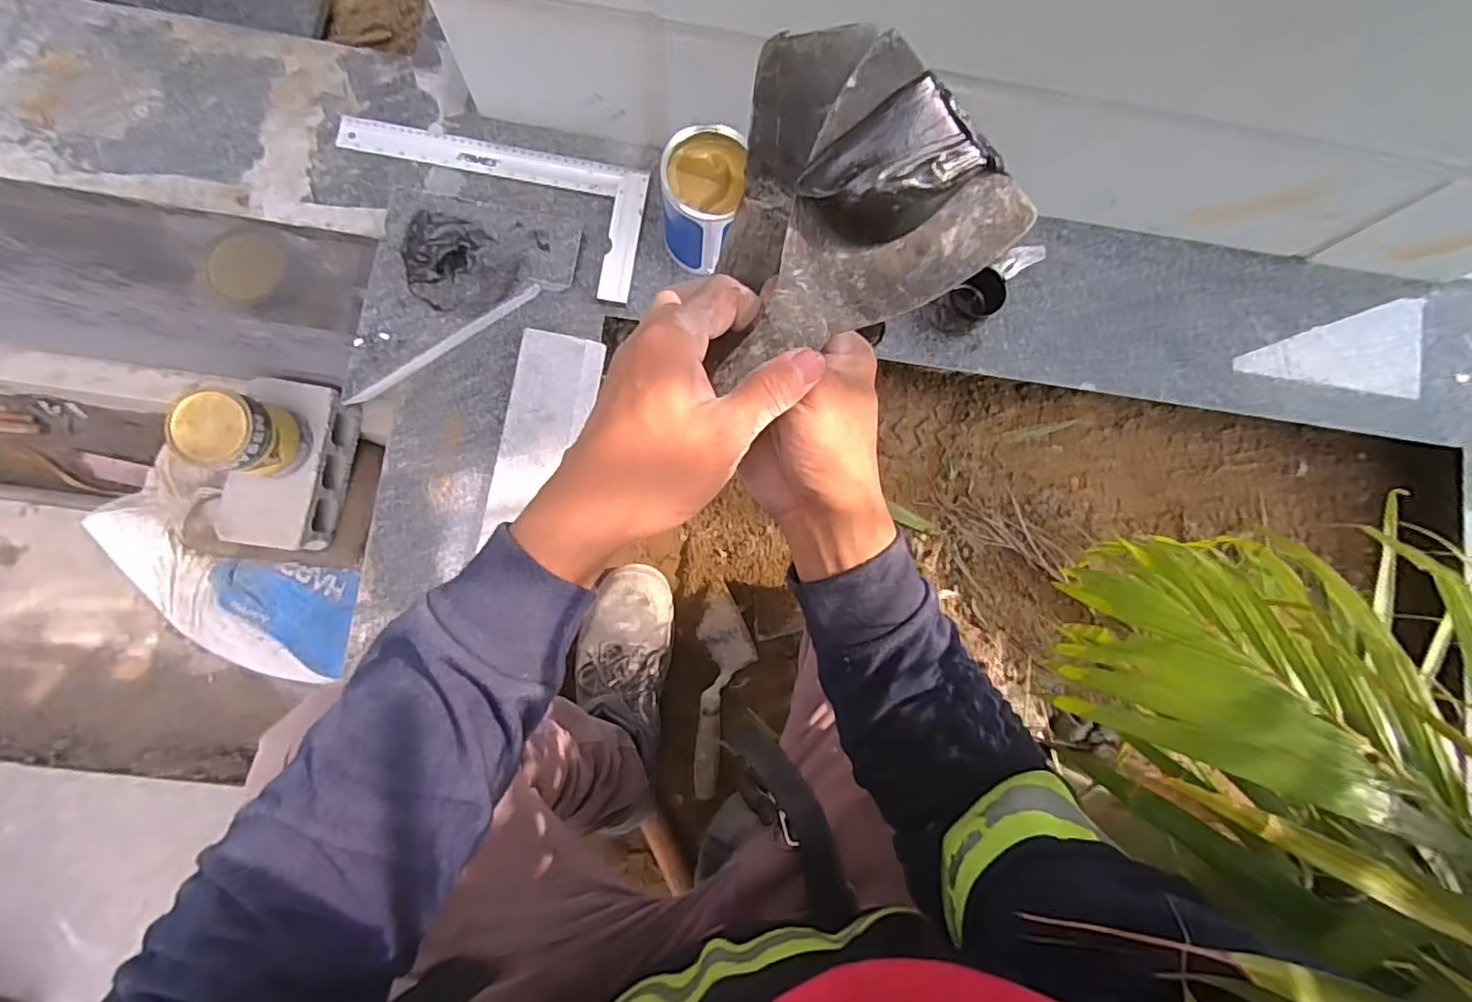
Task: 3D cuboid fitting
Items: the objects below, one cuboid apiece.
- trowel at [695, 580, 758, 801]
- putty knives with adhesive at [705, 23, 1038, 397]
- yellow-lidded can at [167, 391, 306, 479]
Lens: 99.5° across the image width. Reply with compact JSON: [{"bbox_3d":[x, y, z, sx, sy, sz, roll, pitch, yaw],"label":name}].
[{"bbox_3d":[-0.012,0.225,0.738,0.068,0.054,0.249,1,84,-4],"label":"trowel"},{"bbox_3d":[0.044,-0.125,0.266,0.142,0.045,0.105,-17,120,4],"label":"putty knives with adhesive"},{"bbox_3d":[-1.077,-0.142,1.351,0.173,0.184,0.162,0,84,-5],"label":"yellow-lidded can"}]

